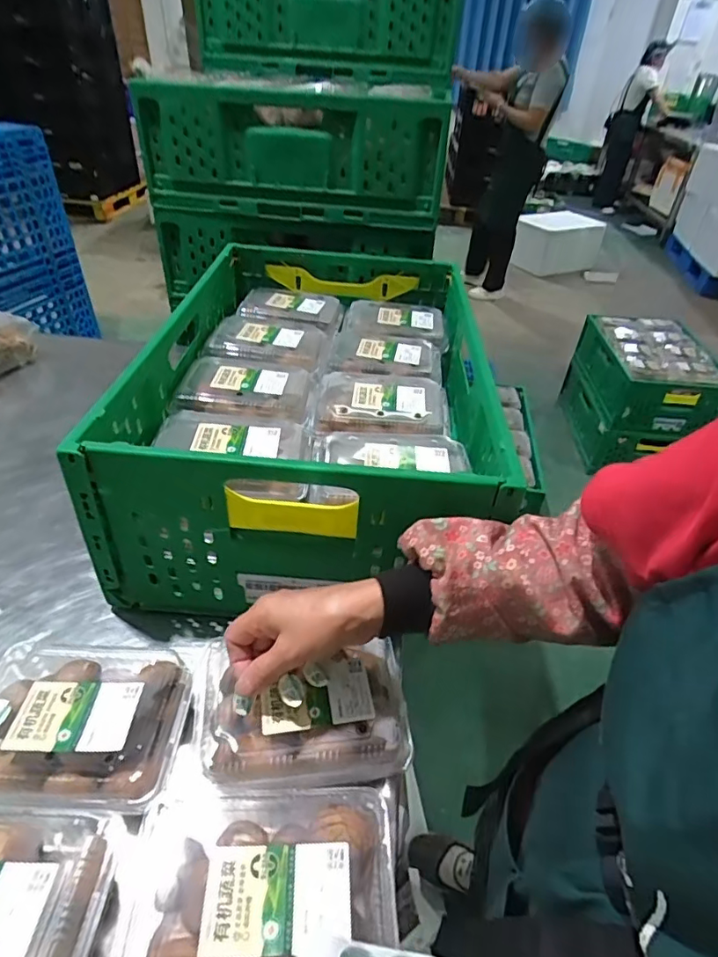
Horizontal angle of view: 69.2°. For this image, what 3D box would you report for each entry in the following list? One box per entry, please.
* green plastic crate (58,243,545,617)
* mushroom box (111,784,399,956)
[{"bbox_3d":[-0.052,-0.127,0.712,0.390,0.180,0.591,3,40,0],"label":"green plastic crate"},{"bbox_3d":[-0.068,0.280,0.343,0.179,0.058,0.143,2,40,-1],"label":"mushroom box"}]

